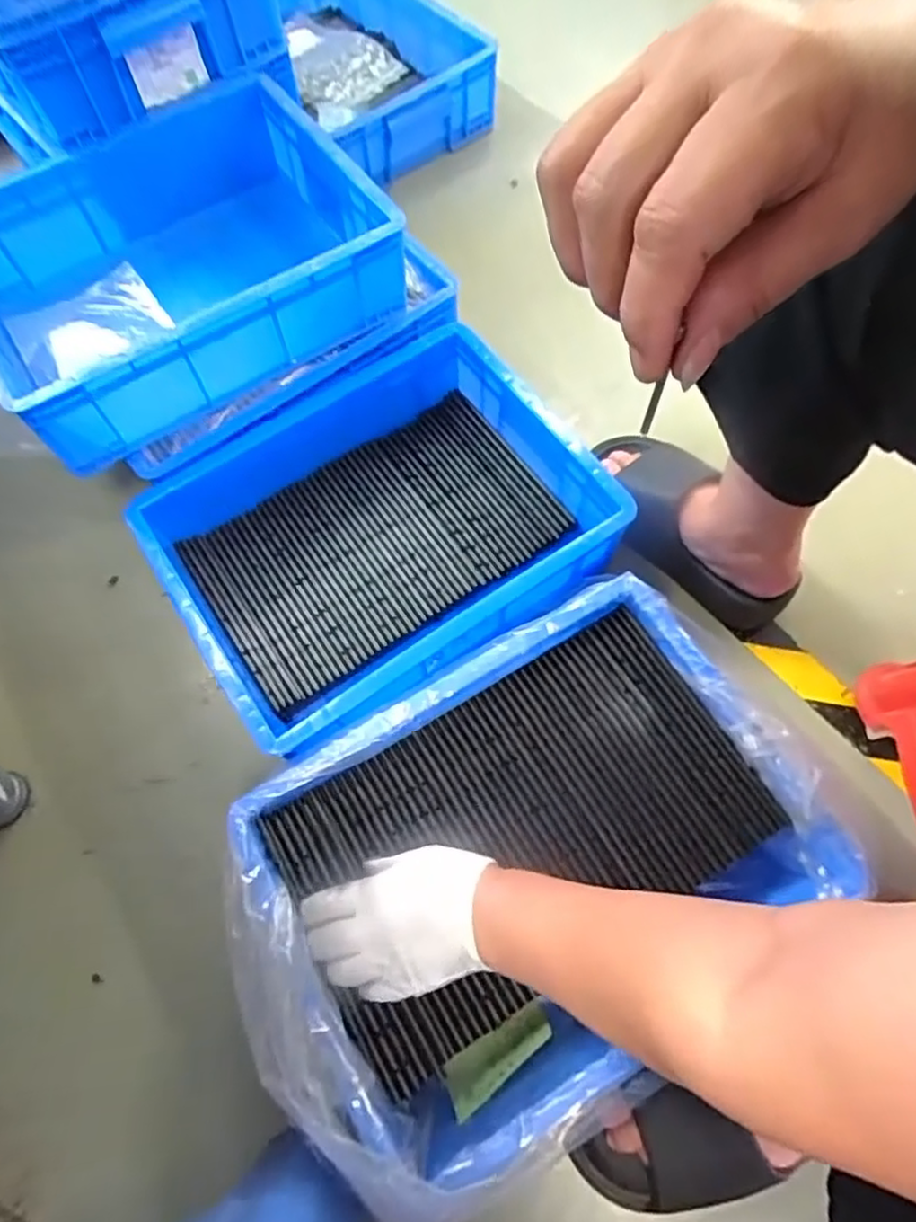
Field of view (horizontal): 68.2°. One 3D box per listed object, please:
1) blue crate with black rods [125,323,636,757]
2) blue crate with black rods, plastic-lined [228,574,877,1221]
[{"bbox_3d":[-0.079,-0.078,0.698,0.400,0.110,0.319,-33,70,-11],"label":"blue crate with black rods"},{"bbox_3d":[0.051,0.206,0.550,0.441,0.097,0.327,-28,69,-10],"label":"blue crate with black rods, plastic-lined"}]

